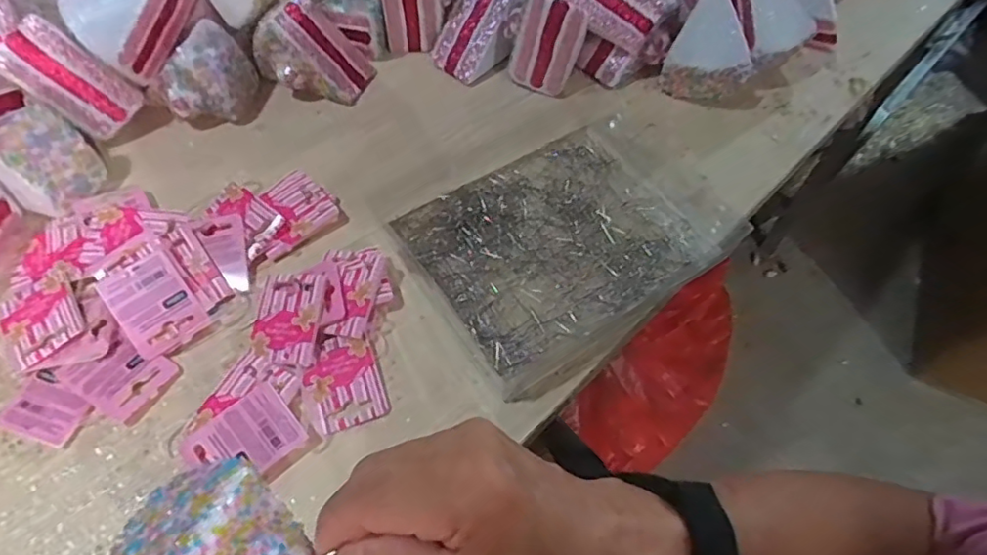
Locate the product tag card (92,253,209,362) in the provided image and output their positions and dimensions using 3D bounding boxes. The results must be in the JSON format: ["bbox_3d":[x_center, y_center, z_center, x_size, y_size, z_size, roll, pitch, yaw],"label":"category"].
[{"bbox_3d":[-0.220,0.017,0.389,0.045,0.005,0.060,-34,91,-19],"label":"product tag card"}]

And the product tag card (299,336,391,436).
[{"bbox_3d":[-0.095,0.066,0.379,0.046,0.004,0.059,-18,66,-13],"label":"product tag card"}]

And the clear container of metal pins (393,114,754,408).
[{"bbox_3d":[0.065,-0.034,0.459,0.244,0.024,0.163,-30,64,-20],"label":"clear container of metal pins"}]

